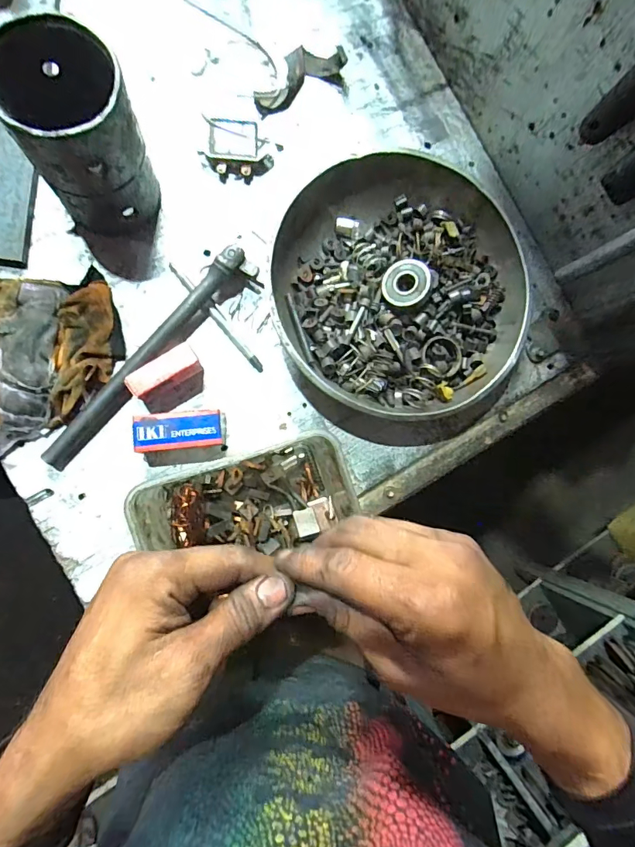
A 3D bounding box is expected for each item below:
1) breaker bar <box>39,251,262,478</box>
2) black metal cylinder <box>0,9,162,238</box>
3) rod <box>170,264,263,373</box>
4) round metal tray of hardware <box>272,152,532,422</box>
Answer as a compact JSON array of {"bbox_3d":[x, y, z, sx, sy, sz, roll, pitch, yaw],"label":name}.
[{"bbox_3d":[-0.153,-0.062,0.397,0.031,0.031,0.252,43,80,-3],"label":"breaker bar"},{"bbox_3d":[-0.185,-0.224,0.354,0.085,0.133,0.093,1,85,-9],"label":"black metal cylinder"},{"bbox_3d":[-0.096,-0.102,0.419,0.009,0.006,0.130,-41,92,-10],"label":"rod"},{"bbox_3d":[0.078,-0.129,0.425,0.238,0.055,0.262,0,85,-9],"label":"round metal tray of hardware"}]

